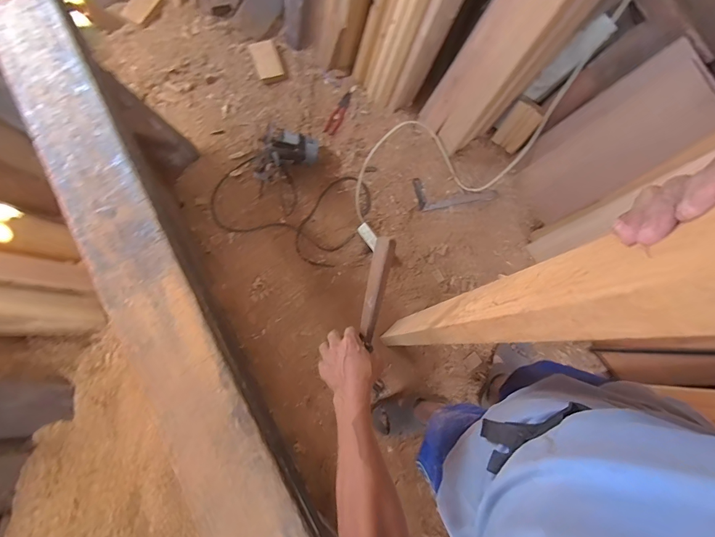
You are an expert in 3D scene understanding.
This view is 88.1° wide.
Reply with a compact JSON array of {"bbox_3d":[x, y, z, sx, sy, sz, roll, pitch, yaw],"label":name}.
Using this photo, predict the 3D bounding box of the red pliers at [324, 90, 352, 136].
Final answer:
[{"bbox_3d":[-0.070,-0.638,1.513,0.052,0.029,0.212,25,81,6],"label":"red pliers"}]

